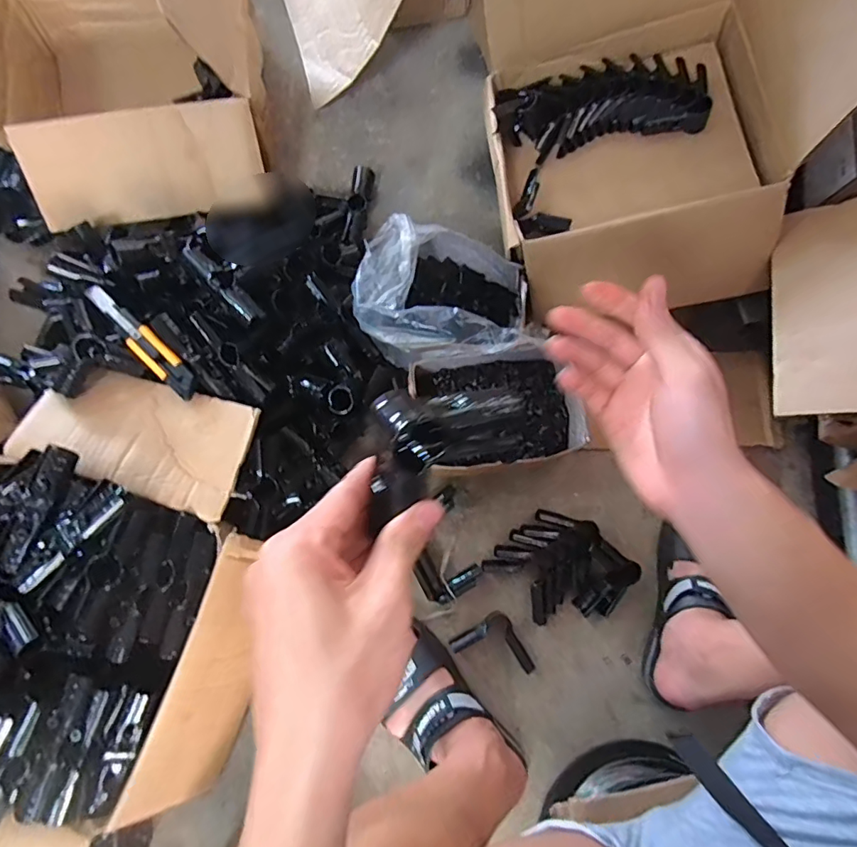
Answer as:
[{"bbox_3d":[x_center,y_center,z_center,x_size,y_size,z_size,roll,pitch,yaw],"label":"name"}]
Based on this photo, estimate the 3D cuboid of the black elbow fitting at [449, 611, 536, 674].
[{"bbox_3d":[0.081,0.293,0.651,0.080,0.031,0.083,-29,79,-7],"label":"black elbow fitting"}]

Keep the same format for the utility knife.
[{"bbox_3d":[-0.347,-0.103,0.617,0.194,0.015,0.033,44,80,8],"label":"utility knife"}]

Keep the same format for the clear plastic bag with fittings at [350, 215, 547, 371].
[{"bbox_3d":[0.017,-0.167,0.701,0.213,0.154,0.186,0,77,-1],"label":"clear plastic bag with fittings"}]

